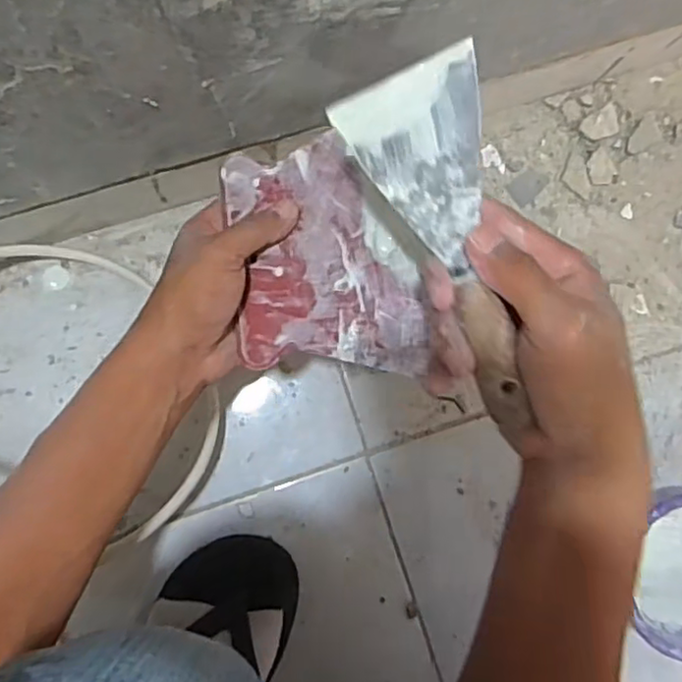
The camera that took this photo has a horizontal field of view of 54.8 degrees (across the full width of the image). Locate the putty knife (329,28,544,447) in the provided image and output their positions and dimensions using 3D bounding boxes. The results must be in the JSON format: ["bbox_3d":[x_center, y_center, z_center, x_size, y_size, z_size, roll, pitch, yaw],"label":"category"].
[{"bbox_3d":[0.063,-0.048,0.310,0.069,0.020,0.170,-27,88,22],"label":"putty knife"}]

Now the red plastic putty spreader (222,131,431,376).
[{"bbox_3d":[-0.010,-0.051,0.403,0.109,0.004,0.145,-9,83,5],"label":"red plastic putty spreader"}]

